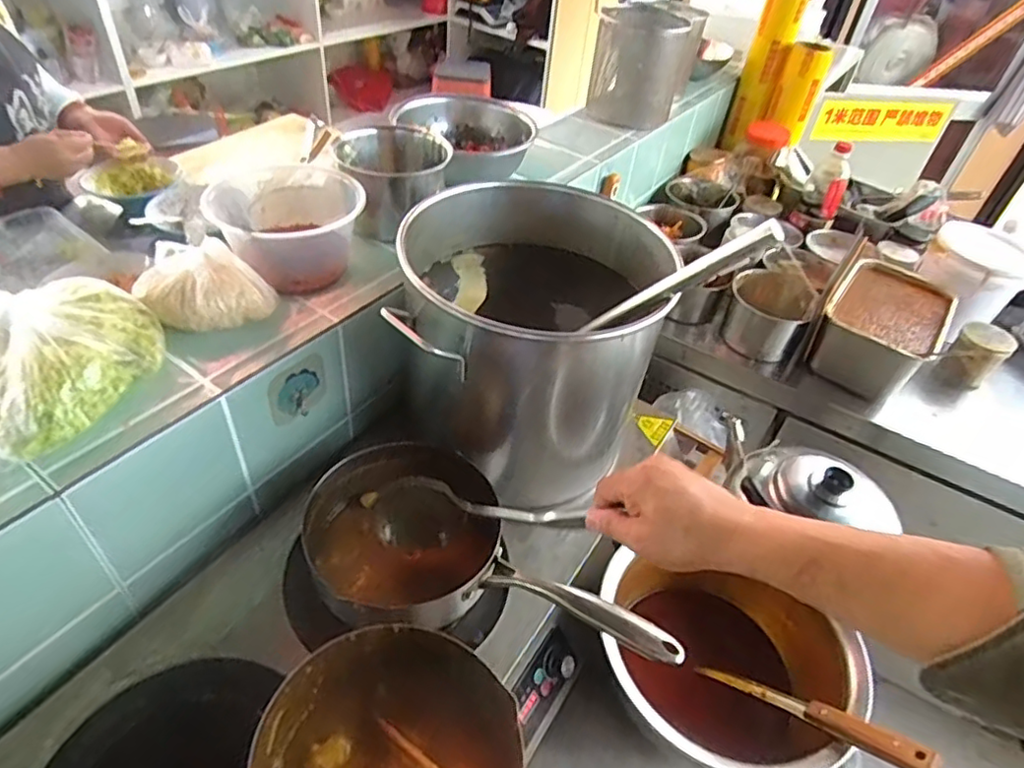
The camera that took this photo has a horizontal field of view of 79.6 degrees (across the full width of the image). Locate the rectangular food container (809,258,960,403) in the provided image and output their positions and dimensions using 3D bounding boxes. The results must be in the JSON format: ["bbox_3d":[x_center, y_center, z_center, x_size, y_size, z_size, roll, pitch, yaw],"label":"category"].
[{"bbox_3d":[0.663,-0.099,1.112,0.176,0.129,0.278,32,48,24],"label":"rectangular food container"}]

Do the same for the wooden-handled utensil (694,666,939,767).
[{"bbox_3d":[0.300,0.336,0.638,0.019,0.026,0.249,-28,13,-32],"label":"wooden-handled utensil"}]

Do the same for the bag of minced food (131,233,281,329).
[{"bbox_3d":[-0.313,-0.100,0.632,0.076,0.064,0.118,35,49,26],"label":"bag of minced food"}]

